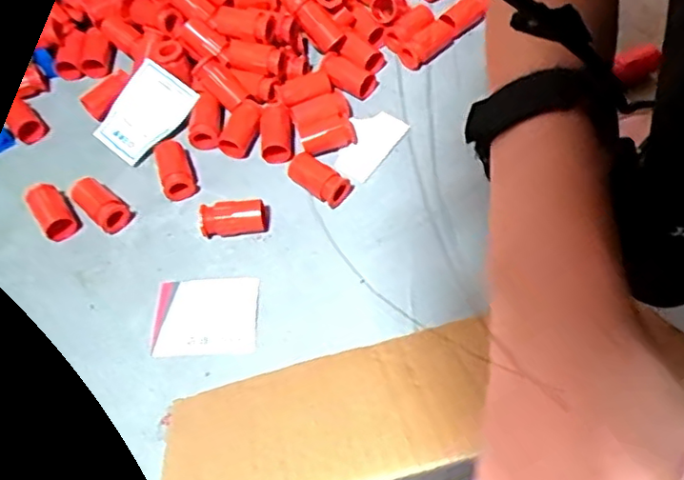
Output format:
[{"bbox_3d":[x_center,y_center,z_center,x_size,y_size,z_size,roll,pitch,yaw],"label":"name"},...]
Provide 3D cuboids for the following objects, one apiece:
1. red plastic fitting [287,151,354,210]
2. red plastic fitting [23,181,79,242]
[{"bbox_3d":[-0.018,-0.046,0.470,0.047,0.022,0.025,27,63,22],"label":"red plastic fitting"},{"bbox_3d":[-0.222,-0.021,0.471,0.024,0.028,0.041,-33,59,-16],"label":"red plastic fitting"}]

